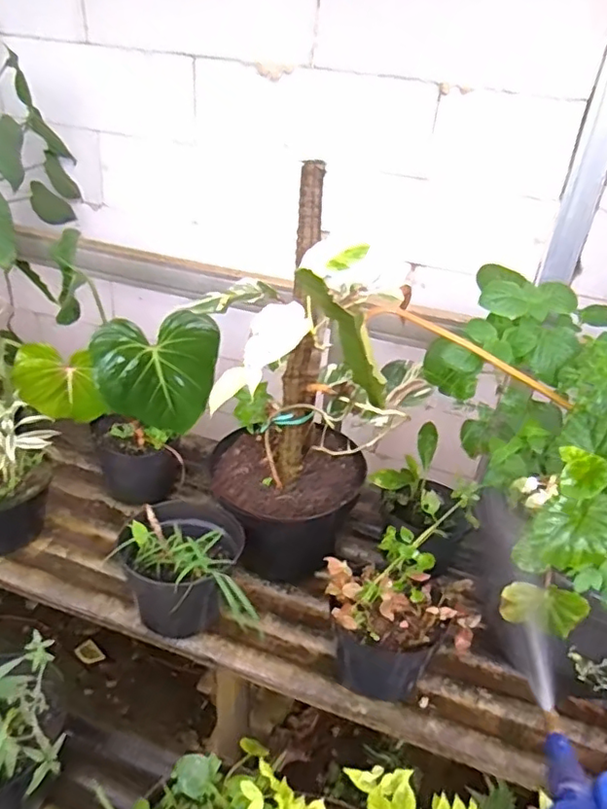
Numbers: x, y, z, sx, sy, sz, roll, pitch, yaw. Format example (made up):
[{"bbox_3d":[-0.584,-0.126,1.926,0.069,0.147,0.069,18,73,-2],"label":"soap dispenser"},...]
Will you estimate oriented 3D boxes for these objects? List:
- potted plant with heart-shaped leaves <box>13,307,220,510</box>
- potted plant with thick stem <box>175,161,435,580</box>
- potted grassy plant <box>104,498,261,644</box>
[{"bbox_3d":[-0.308,0.019,1.027,0.270,0.382,0.209,25,37,28],"label":"potted plant with heart-shaped leaves"},{"bbox_3d":[0.009,-0.019,1.006,0.321,0.588,0.287,-15,38,-30],"label":"potted plant with thick stem"},{"bbox_3d":[-0.182,0.274,0.914,0.181,0.163,0.221,-5,34,-16],"label":"potted grassy plant"}]

